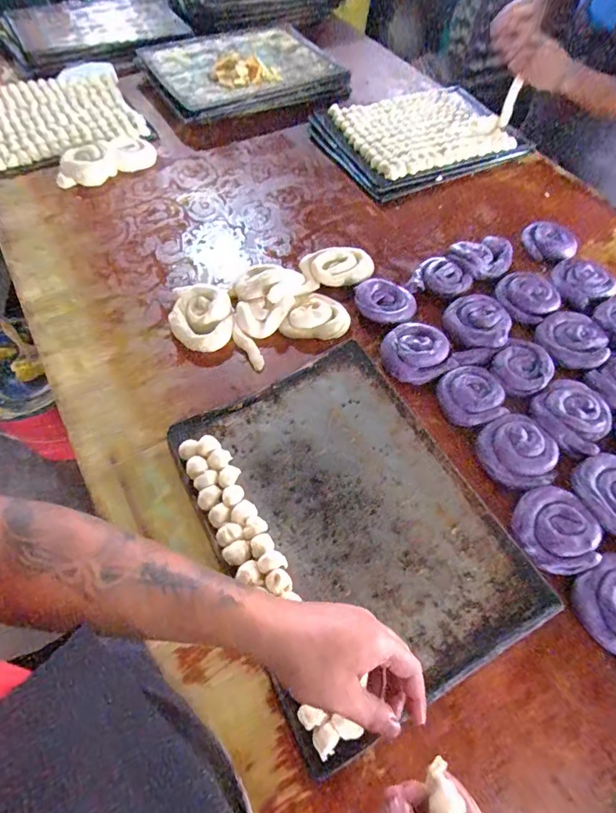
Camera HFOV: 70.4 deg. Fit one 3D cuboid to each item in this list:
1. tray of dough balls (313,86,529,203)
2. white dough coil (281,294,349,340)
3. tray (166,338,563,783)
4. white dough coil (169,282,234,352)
[{"bbox_3d":[0.268,-0.662,1.070,0.467,0.040,0.351,-22,62,-16],"label":"tray of dough balls"},{"bbox_3d":[0.012,-0.155,0.744,0.114,0.026,0.086,-3,58,-5],"label":"white dough coil"},{"bbox_3d":[0.044,0.138,0.573,0.327,0.035,0.442,-24,63,-17],"label":"tray"},{"bbox_3d":[-0.180,-0.156,0.738,0.101,0.039,0.136,-6,59,-7],"label":"white dough coil"}]

